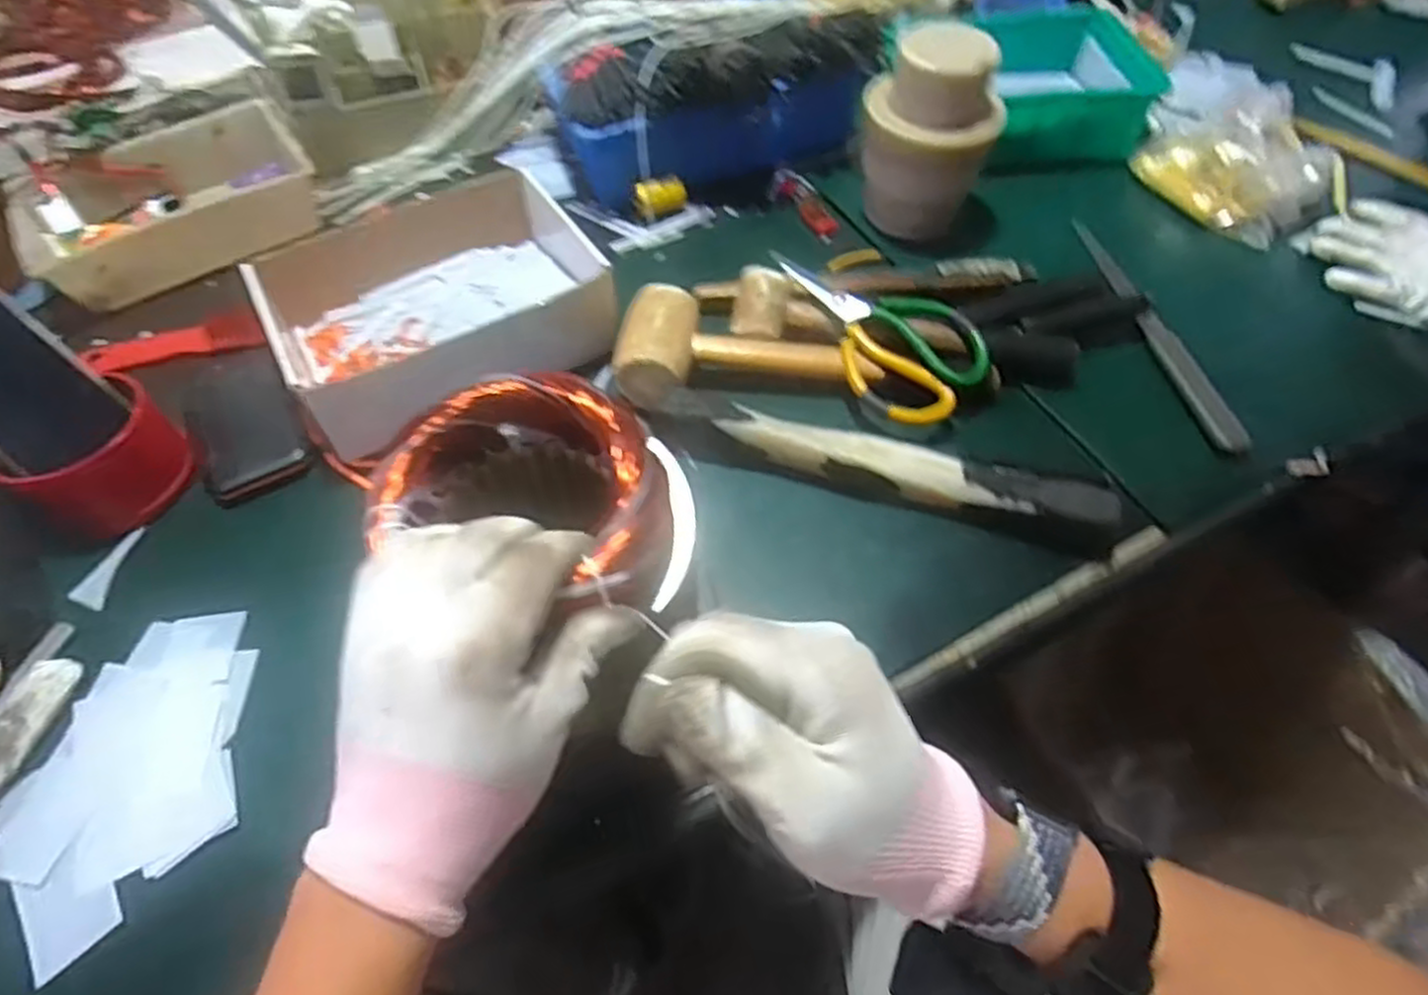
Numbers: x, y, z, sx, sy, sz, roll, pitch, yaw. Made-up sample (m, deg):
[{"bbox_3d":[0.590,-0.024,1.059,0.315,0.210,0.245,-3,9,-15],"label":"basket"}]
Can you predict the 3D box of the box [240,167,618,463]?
[{"bbox_3d":[-0.222,-0.166,0.621,0.253,0.070,0.206,-27,58,-15],"label":"box"}]

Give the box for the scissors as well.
[{"bbox_3d":[0.119,-0.131,0.594,0.178,0.019,0.099,40,77,18],"label":"scissors"}]

